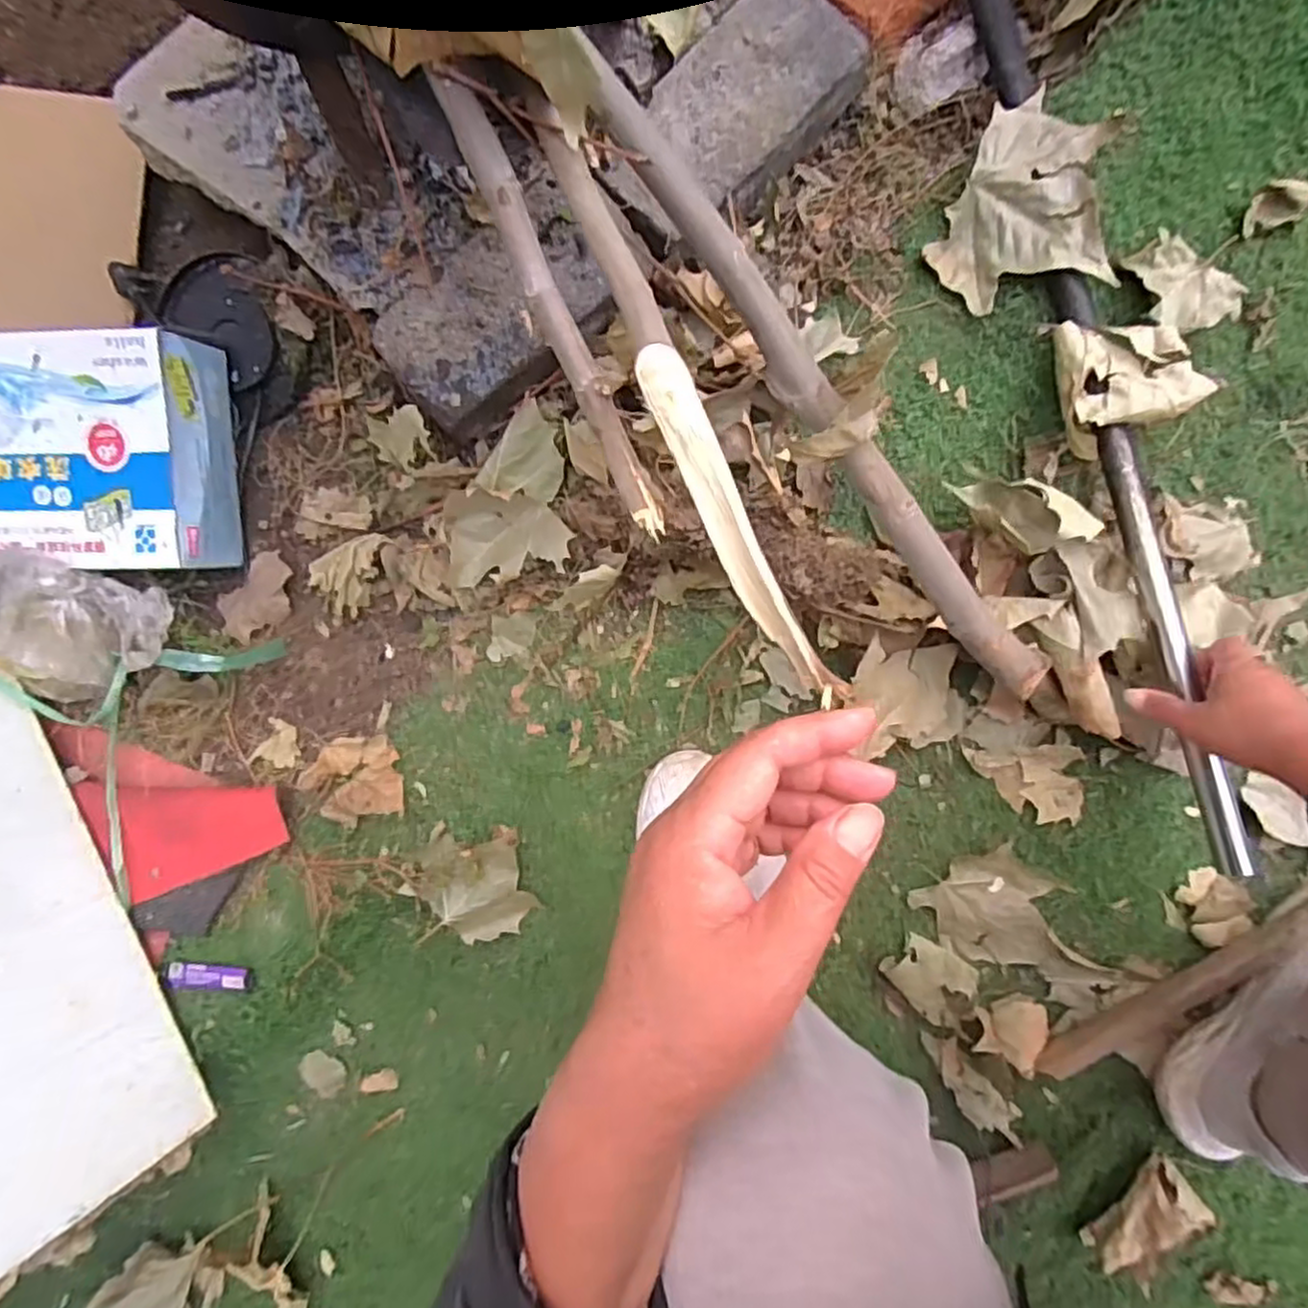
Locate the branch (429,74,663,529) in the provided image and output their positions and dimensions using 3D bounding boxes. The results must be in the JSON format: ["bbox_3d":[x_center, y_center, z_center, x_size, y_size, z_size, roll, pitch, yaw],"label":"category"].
[{"bbox_3d":[-0.059,-0.205,0.445,0.023,0.041,0.281,-24,91,4],"label":"branch"}]

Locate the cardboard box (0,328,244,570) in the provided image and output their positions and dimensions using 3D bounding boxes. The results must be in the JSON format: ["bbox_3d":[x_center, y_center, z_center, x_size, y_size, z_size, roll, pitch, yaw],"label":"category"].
[{"bbox_3d":[-0.514,-0.176,0.663,0.232,0.096,0.193,1,93,3],"label":"cardboard box"}]

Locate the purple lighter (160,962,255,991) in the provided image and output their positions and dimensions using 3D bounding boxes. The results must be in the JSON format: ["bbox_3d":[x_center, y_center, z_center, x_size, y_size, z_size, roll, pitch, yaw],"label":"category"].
[{"bbox_3d":[-0.412,0.296,0.670,0.089,0.009,0.024,1,90,5],"label":"purple lighter"}]

